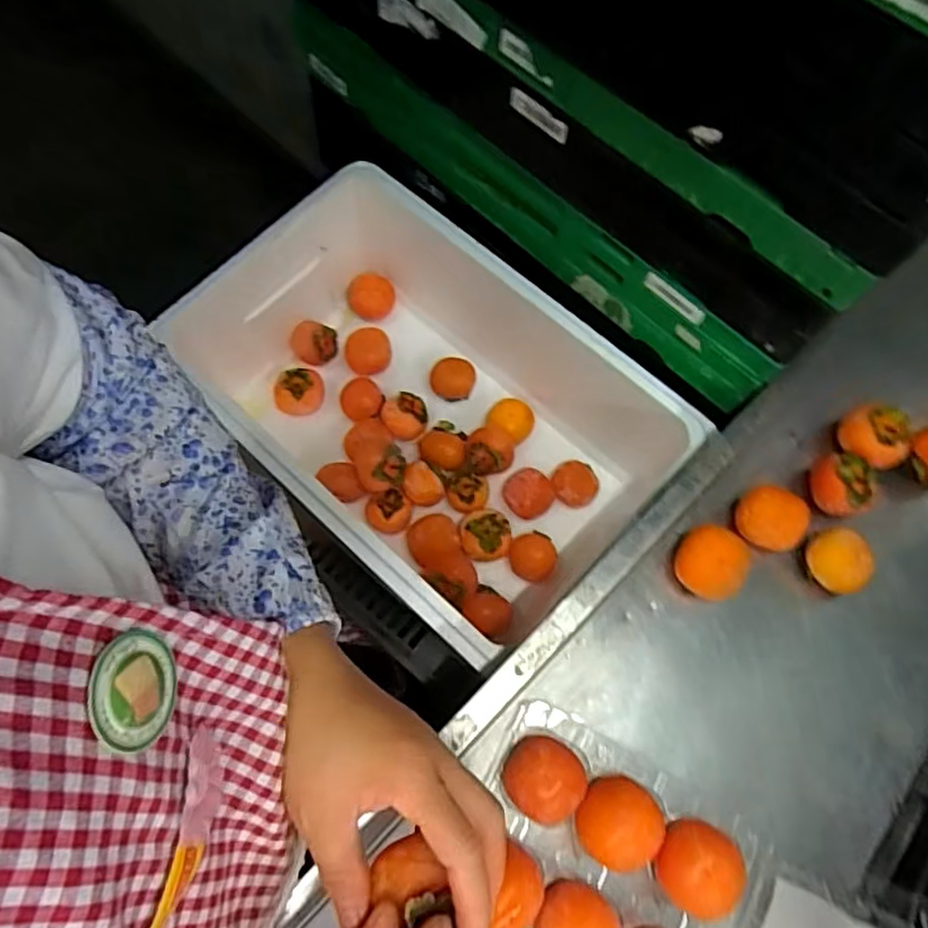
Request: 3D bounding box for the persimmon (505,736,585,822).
[{"bbox_3d":[0.054,0.213,0.444,0.051,0.034,0.051,0,69,-1],"label":"persimmon"}]

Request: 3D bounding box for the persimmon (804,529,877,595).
[{"bbox_3d":[0.287,0.077,0.504,0.047,0.034,0.047,0,69,-1],"label":"persimmon"}]

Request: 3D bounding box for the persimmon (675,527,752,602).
[{"bbox_3d":[0.187,0.076,0.501,0.049,0.041,0.047,0,69,-1],"label":"persimmon"}]

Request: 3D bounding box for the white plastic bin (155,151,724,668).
[{"bbox_3d":[-0.042,-0.056,0.686,0.456,0.190,0.285,41,74,13],"label":"white plastic bin"}]

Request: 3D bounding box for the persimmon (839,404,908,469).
[{"bbox_3d":[0.333,-0.018,0.540,0.052,0.043,0.050,10,69,2],"label":"persimmon"}]

